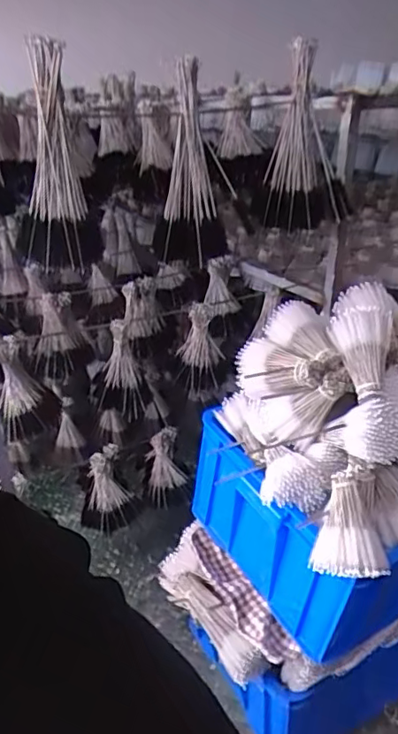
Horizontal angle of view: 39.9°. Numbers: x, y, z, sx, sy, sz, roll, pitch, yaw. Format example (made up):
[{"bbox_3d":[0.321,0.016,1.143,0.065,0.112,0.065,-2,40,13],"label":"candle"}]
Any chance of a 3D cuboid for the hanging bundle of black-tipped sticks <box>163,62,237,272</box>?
[{"bbox_3d":[-0.006,-0.361,1.009,0.116,0.339,0.119,1,10,6],"label":"hanging bundle of black-tipped sticks"}]

